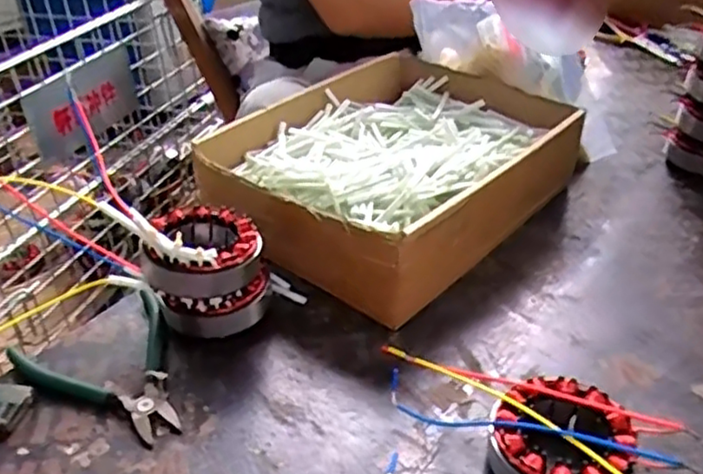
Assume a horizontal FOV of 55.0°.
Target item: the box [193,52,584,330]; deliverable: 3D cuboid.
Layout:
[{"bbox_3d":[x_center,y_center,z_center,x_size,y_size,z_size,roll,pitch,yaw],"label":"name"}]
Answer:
[{"bbox_3d":[0.045,-0.064,0.658,0.236,0.099,0.327,27,43,34],"label":"box"}]

